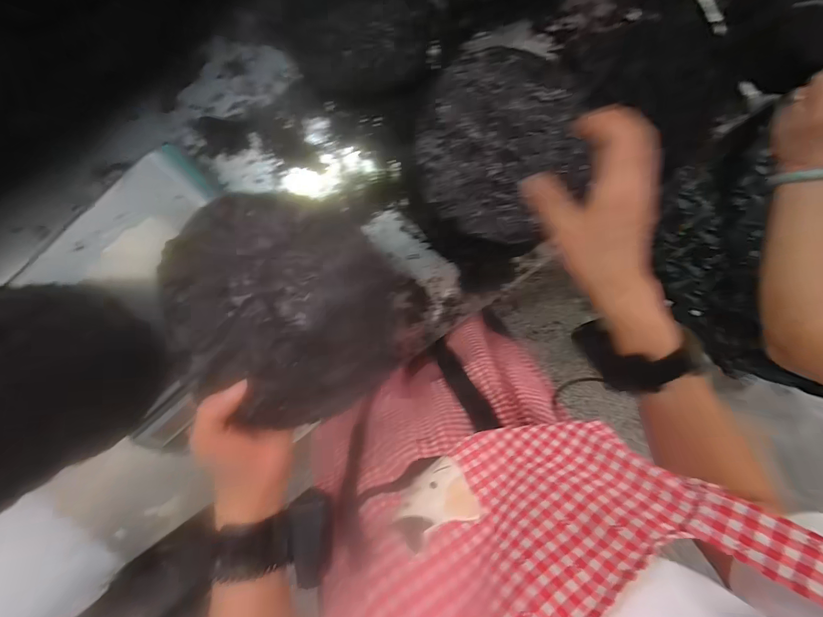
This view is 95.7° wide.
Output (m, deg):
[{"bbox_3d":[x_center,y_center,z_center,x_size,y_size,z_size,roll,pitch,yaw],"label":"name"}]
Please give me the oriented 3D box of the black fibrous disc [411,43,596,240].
[{"bbox_3d":[0.105,-0.174,0.404,0.188,0.022,0.189,18,98,-5],"label":"black fibrous disc"}]

